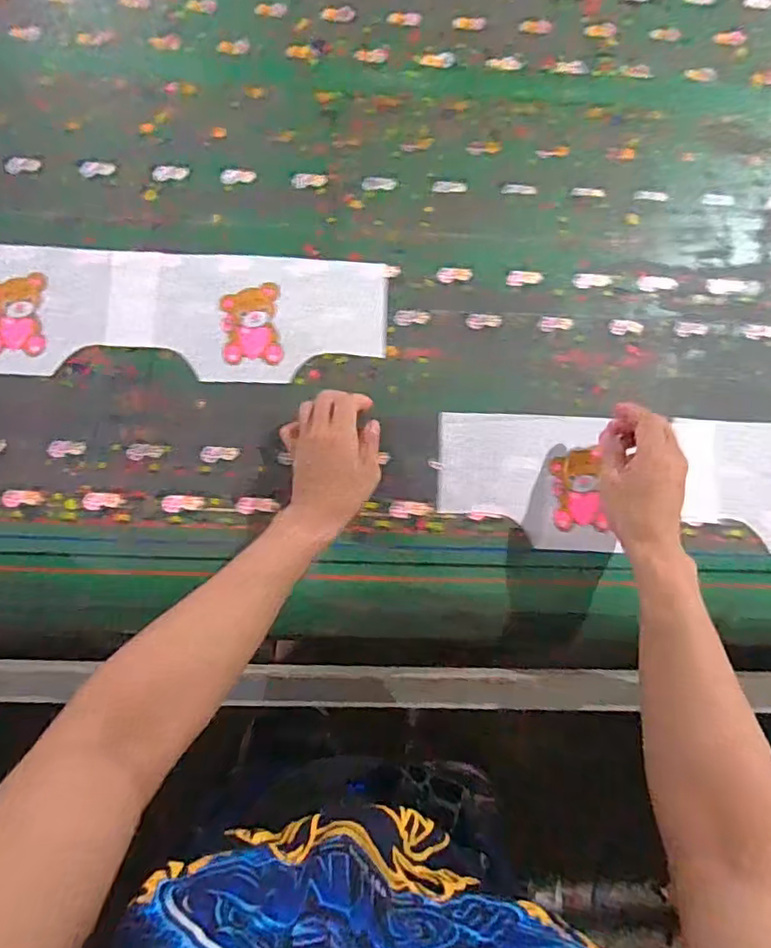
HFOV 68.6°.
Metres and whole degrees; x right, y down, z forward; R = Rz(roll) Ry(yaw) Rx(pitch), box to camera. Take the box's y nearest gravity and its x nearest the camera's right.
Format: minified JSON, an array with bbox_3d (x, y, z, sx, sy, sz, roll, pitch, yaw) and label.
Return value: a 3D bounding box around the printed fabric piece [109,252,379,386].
[{"bbox_3d":[-0.145,-0.166,0.597,0.287,0.007,0.137,1,83,-2],"label":"printed fabric piece"}]

